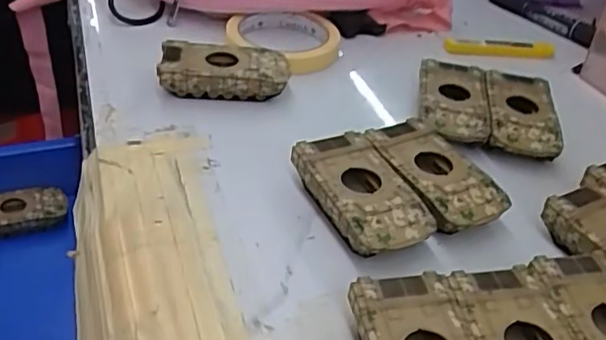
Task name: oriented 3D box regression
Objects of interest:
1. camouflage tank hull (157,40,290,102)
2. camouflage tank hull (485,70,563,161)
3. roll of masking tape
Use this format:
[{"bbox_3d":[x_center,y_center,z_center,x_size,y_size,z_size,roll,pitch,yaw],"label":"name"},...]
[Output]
[{"bbox_3d":[-0.060,-0.075,0.480,0.095,0.028,0.045,2,38,-6],"label":"camouflage tank hull"},{"bbox_3d":[0.161,-0.040,0.469,0.050,0.023,0.090,10,38,4],"label":"camouflage tank hull"},{"bbox_3d":[-0.017,-0.113,0.540,0.094,0.025,0.094,4,38,-3],"label":"roll of masking tape"}]

